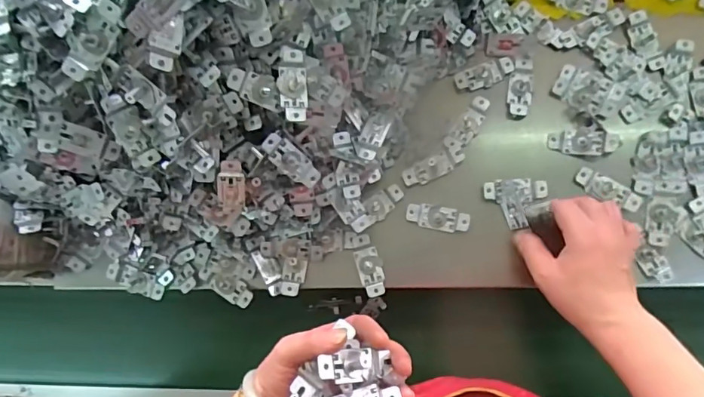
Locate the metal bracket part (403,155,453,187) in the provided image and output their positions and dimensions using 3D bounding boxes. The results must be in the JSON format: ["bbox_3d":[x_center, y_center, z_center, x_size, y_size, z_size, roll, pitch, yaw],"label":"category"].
[{"bbox_3d":[0.078,-0.029,0.504,0.050,0.010,0.023,-26,82,2],"label":"metal bracket part"}]

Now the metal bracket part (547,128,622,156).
[{"bbox_3d":[0.234,-0.057,0.485,0.065,0.008,0.026,7,83,31],"label":"metal bracket part"}]

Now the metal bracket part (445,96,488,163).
[{"bbox_3d":[0.120,-0.074,0.502,0.025,0.010,0.075,29,87,8],"label":"metal bracket part"}]

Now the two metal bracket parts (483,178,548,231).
[{"bbox_3d":[0.171,0.004,0.491,0.064,0.016,0.051,-6,83,4],"label":"two metal bracket parts"}]

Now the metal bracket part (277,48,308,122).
[{"bbox_3d":[-0.053,-0.101,0.428,0.024,0.013,0.068,-2,83,5],"label":"metal bracket part"}]

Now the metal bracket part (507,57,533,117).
[{"bbox_3d":[0.178,-0.119,0.507,0.023,0.004,0.065,7,84,6],"label":"metal bracket part"}]

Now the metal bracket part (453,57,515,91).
[{"bbox_3d":[0.141,-0.131,0.509,0.064,0.010,0.026,-22,82,2],"label":"metal bracket part"}]

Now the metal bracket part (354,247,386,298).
[{"bbox_3d":[0.020,0.076,0.496,0.026,0.011,0.049,-14,82,3],"label":"metal bracket part"}]

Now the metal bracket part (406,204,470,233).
[{"bbox_3d":[0.088,0.020,0.496,0.063,0.014,0.026,10,84,6],"label":"metal bracket part"}]

